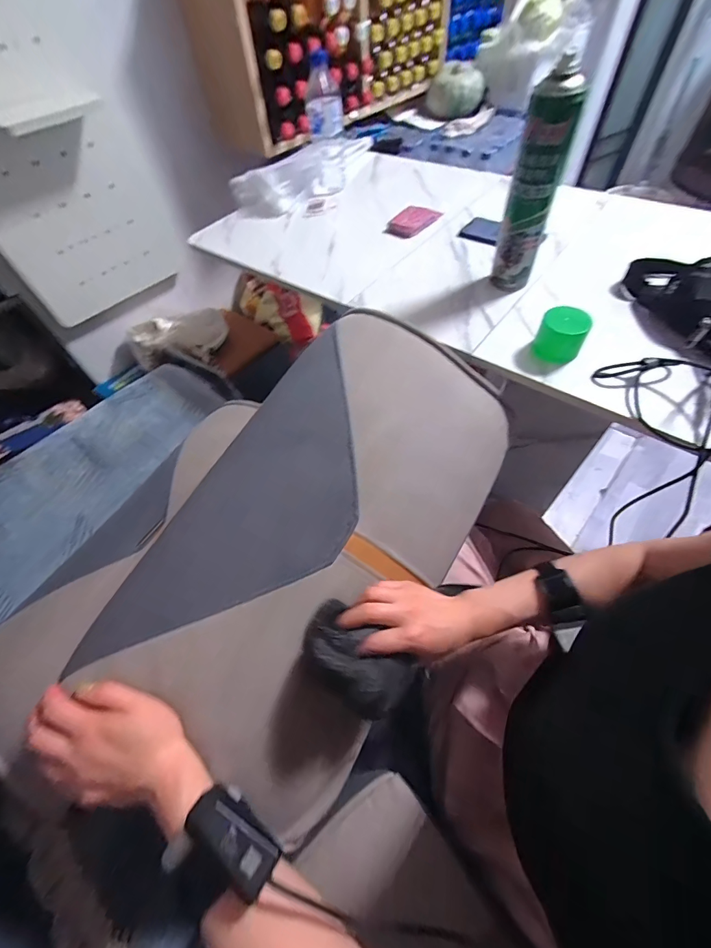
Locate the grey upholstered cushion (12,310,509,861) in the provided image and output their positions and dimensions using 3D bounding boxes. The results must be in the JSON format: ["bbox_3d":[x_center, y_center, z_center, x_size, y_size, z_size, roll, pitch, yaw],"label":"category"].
[{"bbox_3d":[-0.031,0.068,0.505,0.338,0.160,0.571,39,71,-6],"label":"grey upholstered cushion"}]

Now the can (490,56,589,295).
[{"bbox_3d":[0.249,-0.387,0.530,0.060,0.263,0.053,12,58,12],"label":"can"}]

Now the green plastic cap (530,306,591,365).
[{"bbox_3d":[0.287,-0.195,0.516,0.059,0.056,0.059,-2,56,3],"label":"green plastic cap"}]

